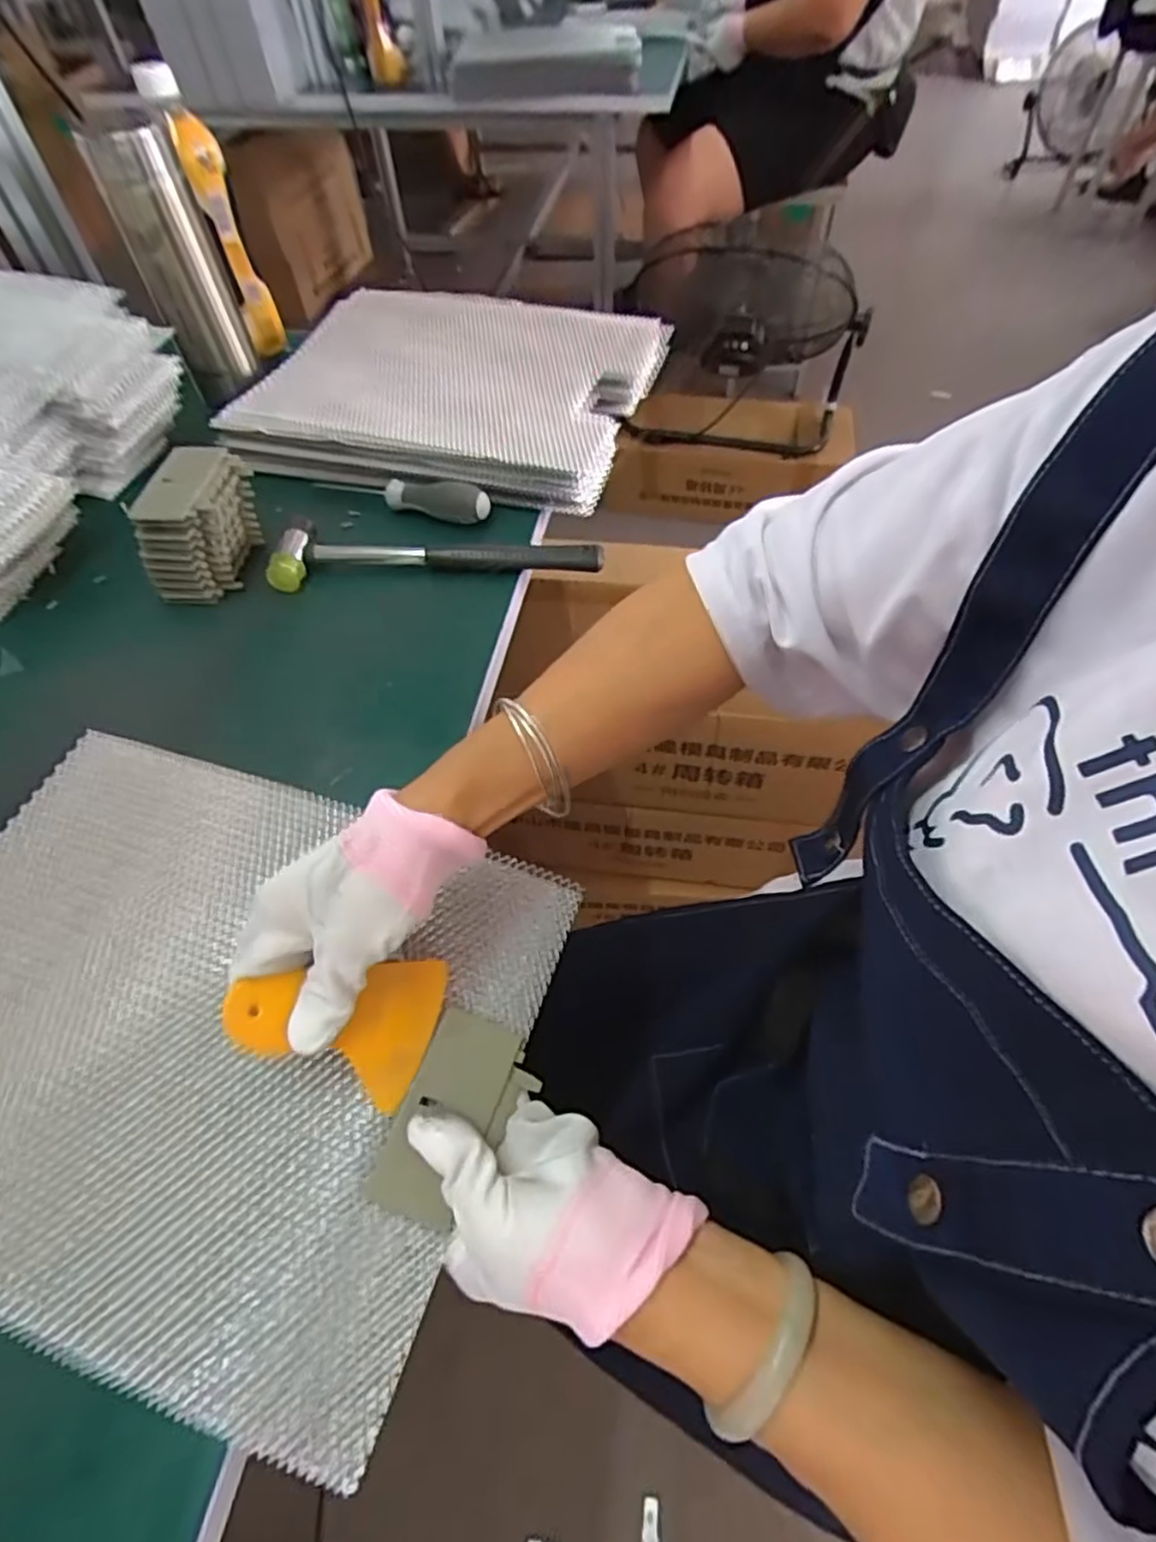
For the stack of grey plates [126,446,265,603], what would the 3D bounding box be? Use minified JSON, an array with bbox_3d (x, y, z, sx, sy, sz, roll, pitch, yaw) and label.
[{"bbox_3d":[-0.276,-0.181,0.507,0.053,0.071,0.099,10,57,10],"label":"stack of grey plates"}]

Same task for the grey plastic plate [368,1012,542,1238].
[{"bbox_3d":[-0.054,0.158,0.316,0.053,0.007,0.084,26,58,-4],"label":"grey plastic plate"}]

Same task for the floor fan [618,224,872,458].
[{"bbox_3d":[0.357,-0.931,1.482,0.486,0.420,0.242,11,56,10],"label":"floor fan"}]

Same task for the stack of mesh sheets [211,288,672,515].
[{"bbox_3d":[-0.112,-0.352,0.635,0.339,0.046,0.277,13,57,11],"label":"stack of mesh sheets"}]

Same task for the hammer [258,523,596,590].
[{"bbox_3d":[-0.106,-0.168,0.524,0.242,0.027,0.049,-4,55,-1],"label":"hammer"}]

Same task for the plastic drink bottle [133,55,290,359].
[{"bbox_3d":[-0.331,-0.510,0.643,0.046,0.208,0.049,-26,58,-15],"label":"plastic drink bottle"}]

